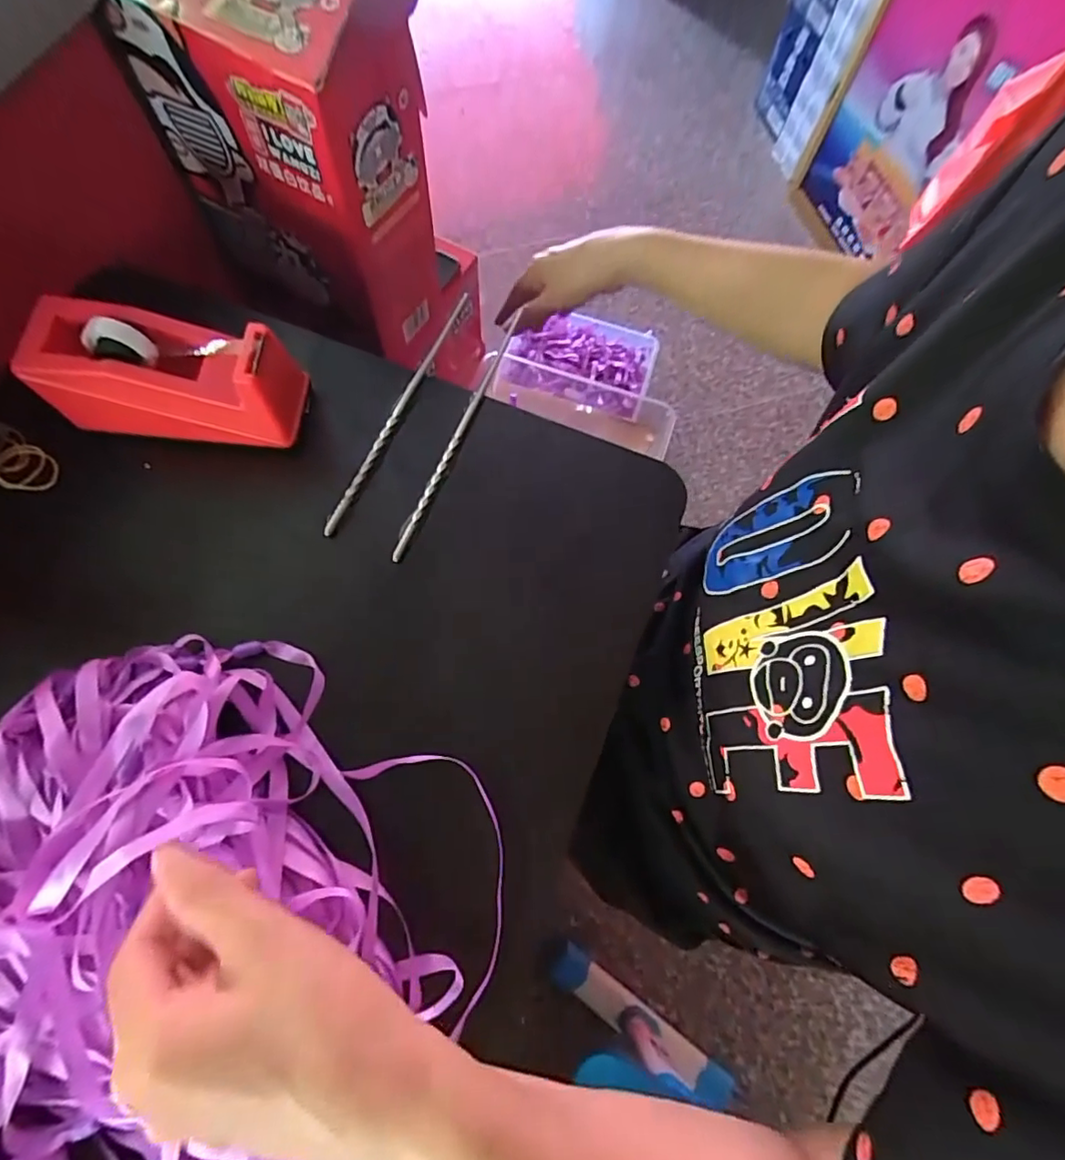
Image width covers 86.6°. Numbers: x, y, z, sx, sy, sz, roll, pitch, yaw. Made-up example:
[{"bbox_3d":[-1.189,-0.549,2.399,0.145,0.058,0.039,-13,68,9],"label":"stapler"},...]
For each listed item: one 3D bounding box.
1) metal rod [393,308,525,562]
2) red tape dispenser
[{"bbox_3d":[-0.053,-0.103,0.402,0.008,0.008,0.199,22,75,5],"label":"metal rod"},{"bbox_3d":[-0.234,-0.134,0.366,0.151,0.061,0.056,5,71,-1],"label":"red tape dispenser"}]

